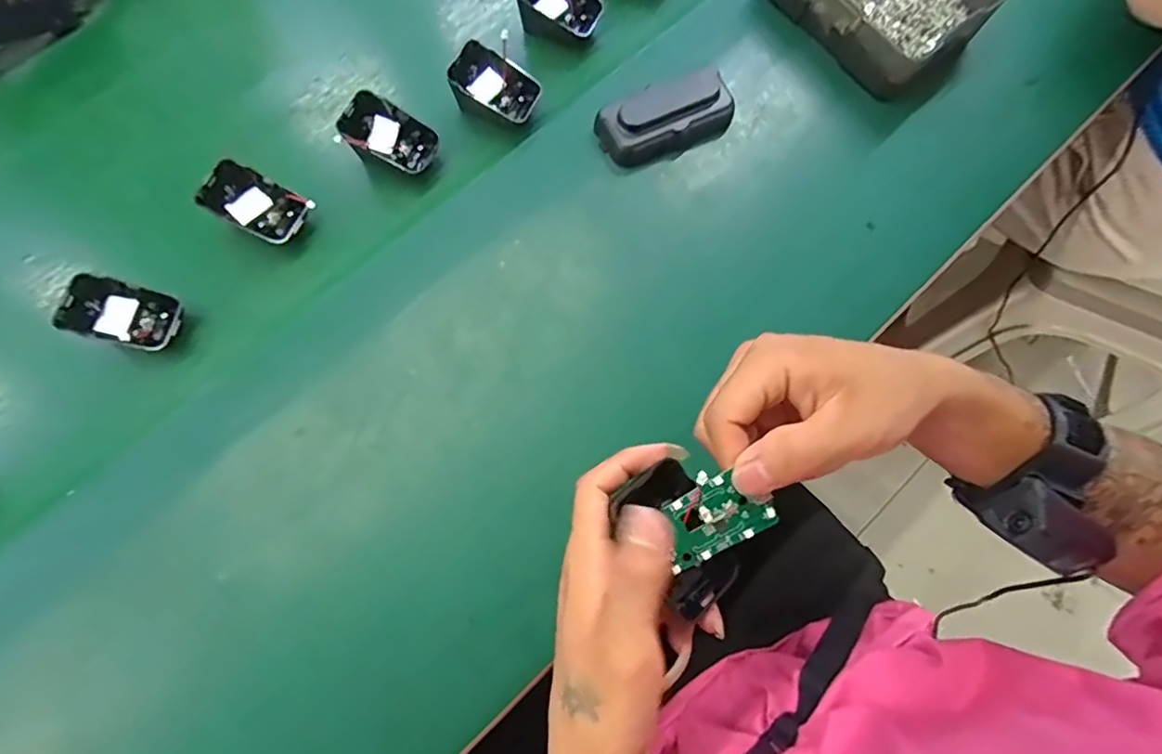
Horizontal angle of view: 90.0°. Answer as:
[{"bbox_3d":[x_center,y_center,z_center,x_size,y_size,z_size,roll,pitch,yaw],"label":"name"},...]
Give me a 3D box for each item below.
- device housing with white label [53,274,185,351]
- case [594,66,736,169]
[{"bbox_3d":[-0.320,-0.042,0.411,0.066,0.041,0.045,11,73,5],"label":"device housing with white label"},{"bbox_3d":[0.067,-0.204,0.455,0.105,0.026,0.055,-30,74,-7],"label":"case"}]

